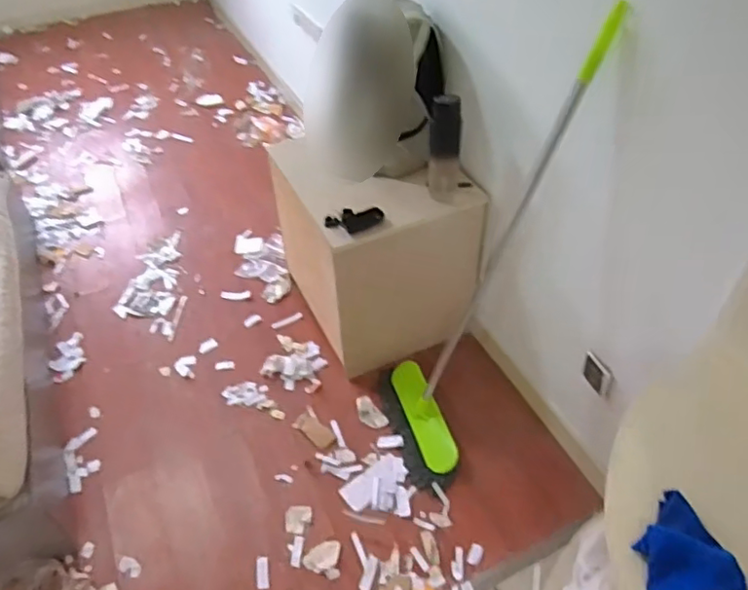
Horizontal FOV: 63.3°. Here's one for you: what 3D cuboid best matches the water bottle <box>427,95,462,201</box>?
[{"bbox_3d":[0.182,-0.377,1.558,0.078,0.270,0.089,3,45,5],"label":"water bottle"}]

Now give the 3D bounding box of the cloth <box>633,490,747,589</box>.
[{"bbox_3d":[0.394,0.330,0.760,0.109,0.072,0.204,3,45,5],"label":"cloth"}]

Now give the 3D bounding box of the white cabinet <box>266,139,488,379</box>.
[{"bbox_3d":[0.011,-0.158,1.878,0.451,0.523,0.527,-21,48,-18],"label":"white cabinet"}]

